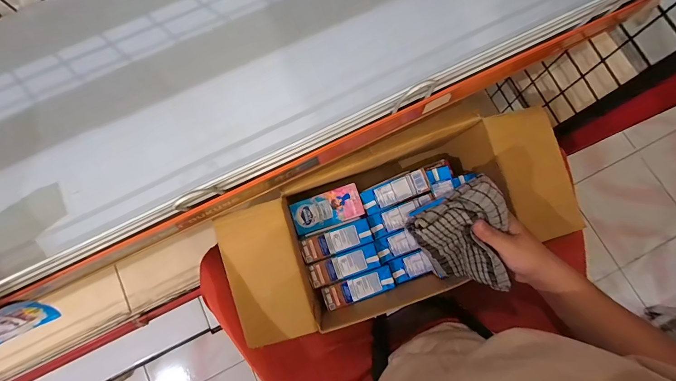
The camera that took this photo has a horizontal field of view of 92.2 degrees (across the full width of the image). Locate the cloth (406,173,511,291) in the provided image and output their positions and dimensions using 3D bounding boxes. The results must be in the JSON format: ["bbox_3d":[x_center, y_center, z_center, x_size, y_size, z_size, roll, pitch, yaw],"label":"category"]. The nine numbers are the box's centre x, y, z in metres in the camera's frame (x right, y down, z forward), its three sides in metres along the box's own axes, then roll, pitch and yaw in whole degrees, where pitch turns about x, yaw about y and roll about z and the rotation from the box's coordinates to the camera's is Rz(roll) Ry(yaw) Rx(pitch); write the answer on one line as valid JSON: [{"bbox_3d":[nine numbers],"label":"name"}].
[{"bbox_3d":[0.142,0.063,0.361,0.094,0.099,0.115,-30,78,-7],"label":"cloth"}]

